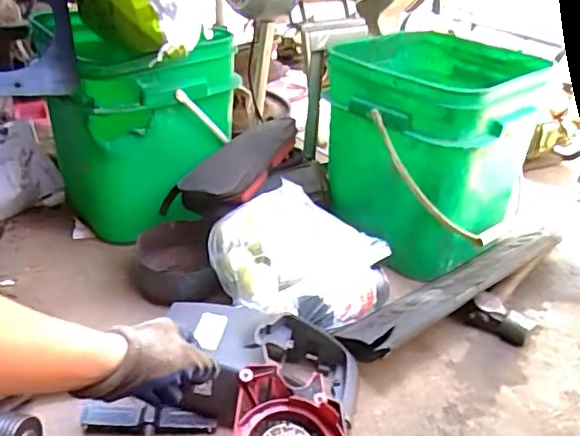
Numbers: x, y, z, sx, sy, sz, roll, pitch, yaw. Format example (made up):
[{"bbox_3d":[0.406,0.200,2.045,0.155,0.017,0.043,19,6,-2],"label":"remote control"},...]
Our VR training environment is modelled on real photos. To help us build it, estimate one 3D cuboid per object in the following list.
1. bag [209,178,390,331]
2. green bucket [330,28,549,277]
[{"bbox_3d":[0.012,0.056,0.809,0.223,0.119,0.188,-19,35,-30],"label":"bag"},{"bbox_3d":[0.221,-0.108,0.919,0.281,0.311,0.278,20,35,29],"label":"green bucket"}]

